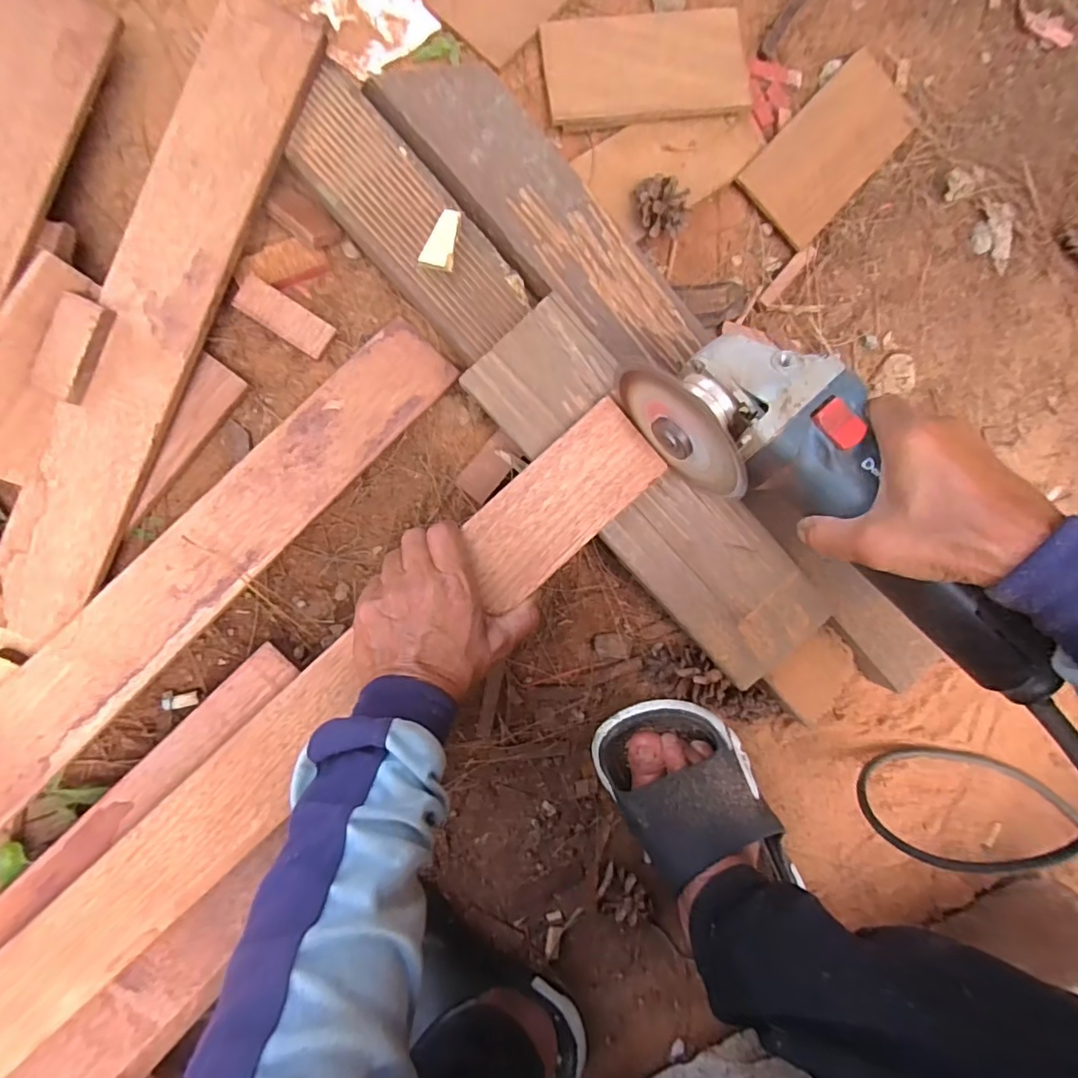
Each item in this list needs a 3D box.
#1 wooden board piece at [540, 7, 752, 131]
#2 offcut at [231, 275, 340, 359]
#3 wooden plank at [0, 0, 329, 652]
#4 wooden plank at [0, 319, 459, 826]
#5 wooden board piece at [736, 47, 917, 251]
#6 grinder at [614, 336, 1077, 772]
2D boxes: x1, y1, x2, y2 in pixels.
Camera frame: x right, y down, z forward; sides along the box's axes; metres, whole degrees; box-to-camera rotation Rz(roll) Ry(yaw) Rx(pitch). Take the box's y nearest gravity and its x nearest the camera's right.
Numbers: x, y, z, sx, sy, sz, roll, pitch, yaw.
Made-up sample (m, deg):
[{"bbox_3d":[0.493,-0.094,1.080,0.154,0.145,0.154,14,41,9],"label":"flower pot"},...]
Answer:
[{"bbox_3d":[0.082,-0.367,0.424,0.154,0.018,0.080,-8,92,-5],"label":"wooden board piece"},{"bbox_3d":[-0.186,-0.162,0.398,0.066,0.010,0.027,31,88,-18],"label":"offcut"},{"bbox_3d":[-0.266,-0.140,0.367,0.068,0.011,0.443,25,93,-9],"label":"wooden plank"},{"bbox_3d":[-0.237,0.014,0.386,0.063,0.011,0.445,44,81,-5],"label":"wooden plank"},{"bbox_3d":[0.239,-0.321,0.445,0.076,0.008,0.158,42,88,-4],"label":"wooden board piece"},{"bbox_3d":[0.194,-0.002,0.318,0.330,0.076,0.085,44,87,6],"label":"grinder"}]

